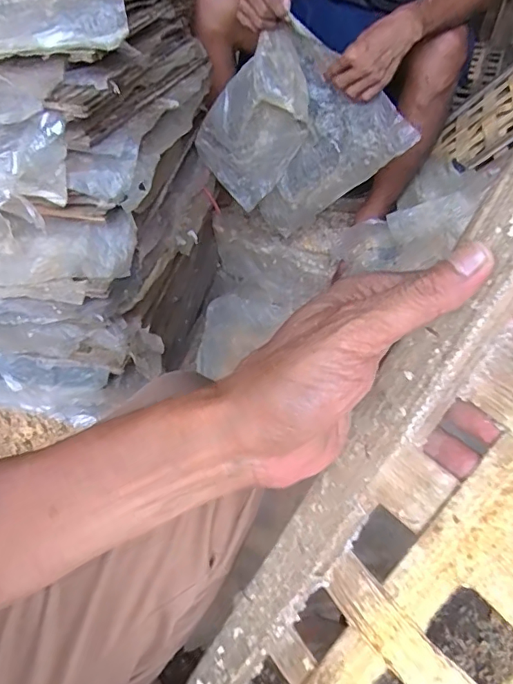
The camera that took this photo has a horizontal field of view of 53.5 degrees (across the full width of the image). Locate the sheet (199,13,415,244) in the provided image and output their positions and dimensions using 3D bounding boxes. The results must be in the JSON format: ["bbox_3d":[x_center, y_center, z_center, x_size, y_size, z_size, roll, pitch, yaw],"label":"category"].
[{"bbox_3d":[0.076,-0.351,0.921,0.361,0.336,0.084,13,49,8],"label":"sheet"}]

